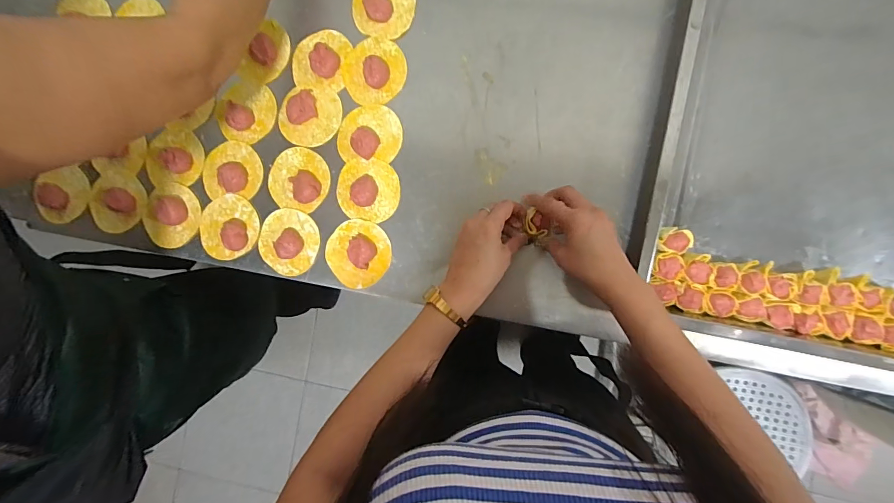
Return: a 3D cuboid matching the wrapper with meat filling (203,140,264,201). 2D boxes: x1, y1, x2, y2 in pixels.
[{"bbox_3d":[-0.286,-0.107,0.531,0.078,0.020,0.076,0,90,6],"label":"wrapper with meat filling"}]

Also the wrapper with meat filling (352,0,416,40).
[{"bbox_3d":[-0.082,-0.318,0.511,0.080,0.017,0.083,14,92,5],"label":"wrapper with meat filling"}]

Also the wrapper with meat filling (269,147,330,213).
[{"bbox_3d":[-0.197,-0.095,0.520,0.078,0.019,0.079,11,91,5],"label":"wrapper with meat filling"}]

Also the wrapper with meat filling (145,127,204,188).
[{"bbox_3d":[-0.371,-0.127,0.536,0.083,0.024,0.072,3,91,6],"label":"wrapper with meat filling"}]

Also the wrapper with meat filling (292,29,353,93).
[{"bbox_3d":[-0.166,-0.250,0.514,0.074,0.023,0.076,11,91,5],"label":"wrapper with meat filling"}]

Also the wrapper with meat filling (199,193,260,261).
[{"bbox_3d":[-0.293,-0.032,0.530,0.081,0.020,0.082,0,90,6],"label":"wrapper with meat filling"}]

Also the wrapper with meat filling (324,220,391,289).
[{"bbox_3d":[-0.114,0.002,0.511,0.080,0.021,0.083,0,90,6],"label":"wrapper with meat filling"}]

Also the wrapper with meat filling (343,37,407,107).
[{"bbox_3d":[-0.094,-0.232,0.509,0.080,0.021,0.083,0,90,6],"label":"wrapper with meat filling"}]

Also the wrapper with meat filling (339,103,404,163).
[{"bbox_3d":[-0.100,-0.153,0.509,0.082,0.023,0.071,5,91,5],"label":"wrapper with meat filling"}]

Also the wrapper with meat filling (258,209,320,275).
[{"bbox_3d":[-0.209,-0.012,0.521,0.079,0.018,0.084,6,91,5],"label":"wrapper with meat filling"}]

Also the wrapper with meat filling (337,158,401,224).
[{"bbox_3d":[-0.103,-0.079,0.508,0.080,0.023,0.076,12,91,5],"label":"wrapper with meat filling"}]

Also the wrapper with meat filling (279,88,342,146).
[{"bbox_3d":[-0.181,-0.176,0.519,0.081,0.021,0.073,2,90,6],"label":"wrapper with meat filling"}]

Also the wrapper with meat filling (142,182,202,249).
[{"bbox_3d":[-0.376,-0.051,0.540,0.083,0.015,0.081,0,90,6],"label":"wrapper with meat filling"}]

